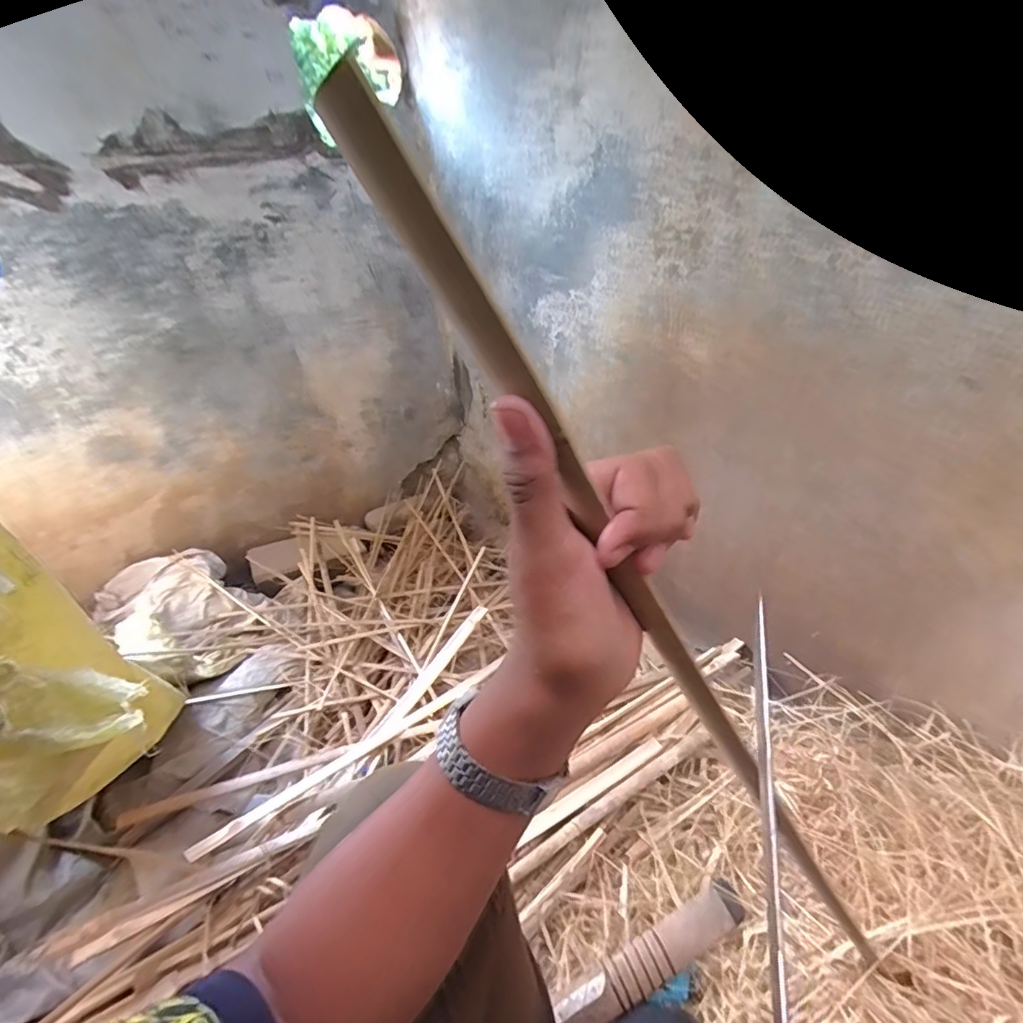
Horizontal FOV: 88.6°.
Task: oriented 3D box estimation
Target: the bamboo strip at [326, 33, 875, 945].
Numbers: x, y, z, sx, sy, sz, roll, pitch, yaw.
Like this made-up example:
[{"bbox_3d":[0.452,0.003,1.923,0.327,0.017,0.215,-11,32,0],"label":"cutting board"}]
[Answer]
[{"bbox_3d":[0.099,0.096,0.269,0.017,0.568,0.019,-30,27,10],"label":"bamboo strip"}]

